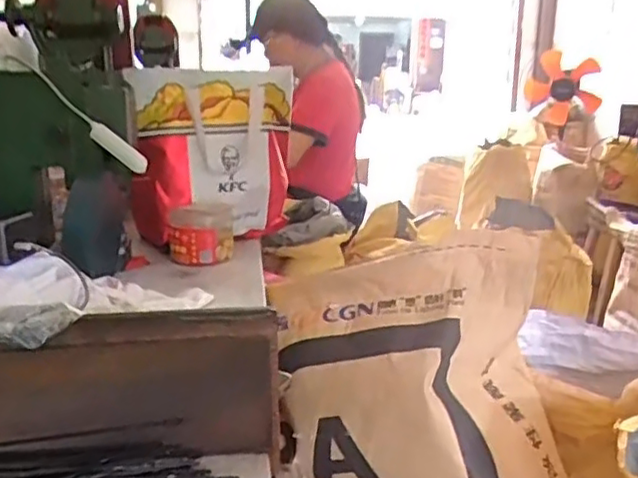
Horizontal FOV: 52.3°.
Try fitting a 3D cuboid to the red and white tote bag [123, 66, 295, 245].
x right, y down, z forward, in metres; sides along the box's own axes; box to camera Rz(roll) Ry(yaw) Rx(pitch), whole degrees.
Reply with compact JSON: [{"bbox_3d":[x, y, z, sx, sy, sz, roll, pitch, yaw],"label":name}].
[{"bbox_3d":[-0.171,-0.136,1.051,0.249,0.265,0.103,0,14,-5],"label":"red and white tote bag"}]

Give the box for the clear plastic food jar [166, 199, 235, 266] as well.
[{"bbox_3d":[-0.176,-0.010,0.977,0.094,0.085,0.085,0,14,-6],"label":"clear plastic food jar"}]

